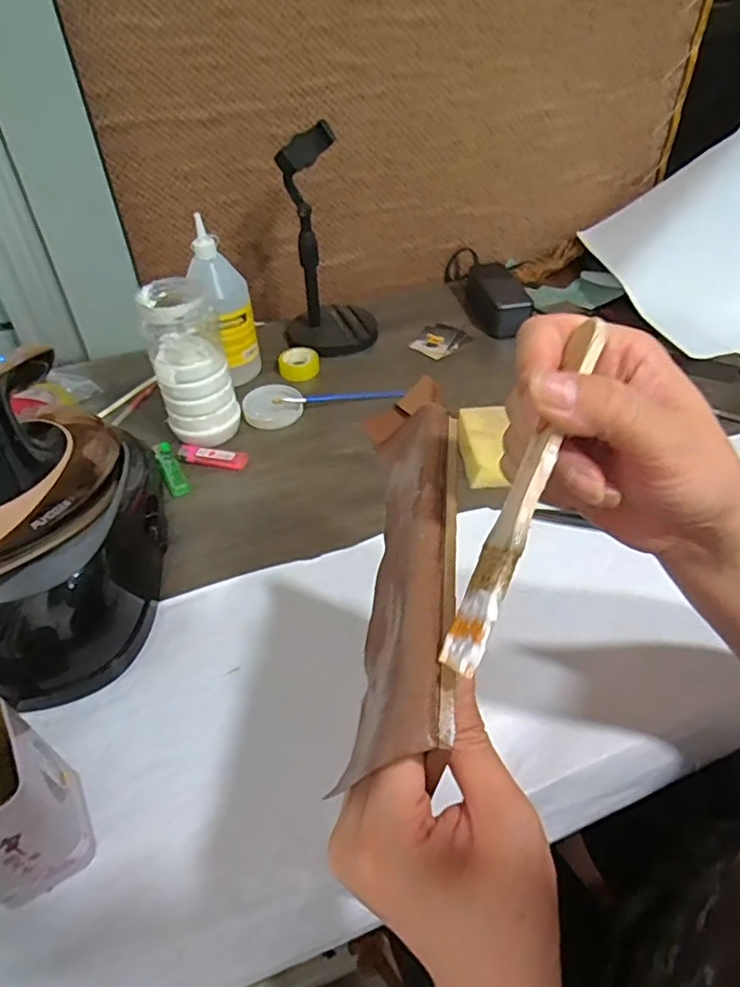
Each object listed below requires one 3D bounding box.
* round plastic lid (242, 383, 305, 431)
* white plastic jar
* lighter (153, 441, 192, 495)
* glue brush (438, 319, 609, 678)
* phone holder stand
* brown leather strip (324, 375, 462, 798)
[{"bbox_3d":[-0.118,-0.105,0.714,0.066,0.022,0.070,-1,45,1],"label":"round plastic lid"},{"bbox_3d":[-0.187,-0.131,0.635,0.074,0.170,0.069,-13,45,-10],"label":"white plastic jar"},{"bbox_3d":[-0.215,-0.028,0.643,0.020,0.011,0.086,-23,48,-19],"label":"lighter"},{"bbox_3d":[0.058,-0.001,0.220,0.004,0.021,0.139,27,83,-21],"label":"glue brush"},{"bbox_3d":[-0.057,-0.315,0.756,0.125,0.256,0.126,-5,45,-3],"label":"phone holder stand"},{"bbox_3d":[0.019,0.017,0.288,0.045,0.040,0.209,2,43,4],"label":"brown leather strip"}]

